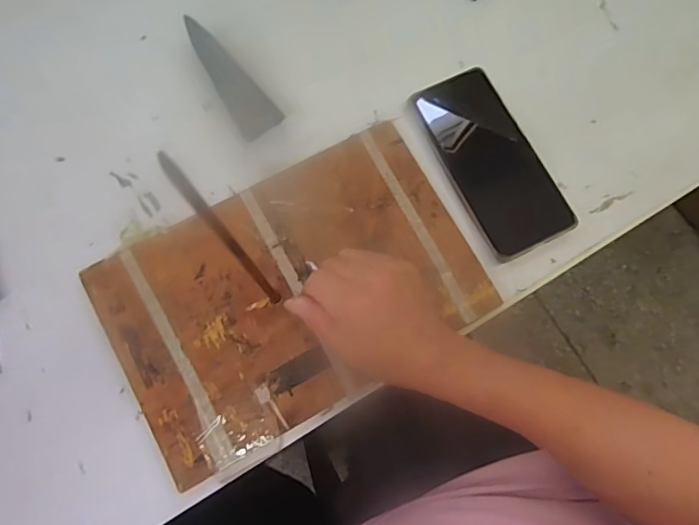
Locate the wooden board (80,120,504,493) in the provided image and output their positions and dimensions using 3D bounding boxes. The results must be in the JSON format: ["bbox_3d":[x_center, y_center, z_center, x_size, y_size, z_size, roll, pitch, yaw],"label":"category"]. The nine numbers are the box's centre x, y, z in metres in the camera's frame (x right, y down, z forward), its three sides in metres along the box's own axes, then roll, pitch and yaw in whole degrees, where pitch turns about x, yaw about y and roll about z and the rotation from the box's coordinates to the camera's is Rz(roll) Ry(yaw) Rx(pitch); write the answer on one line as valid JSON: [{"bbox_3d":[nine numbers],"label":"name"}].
[{"bbox_3d":[-0.040,0.020,0.369,0.271,0.012,0.179,-28,78,-8],"label":"wooden board"}]

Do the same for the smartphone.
[{"bbox_3d":[0.118,-0.085,0.396,0.074,0.007,0.158,-26,78,-8],"label":"smartphone"}]

